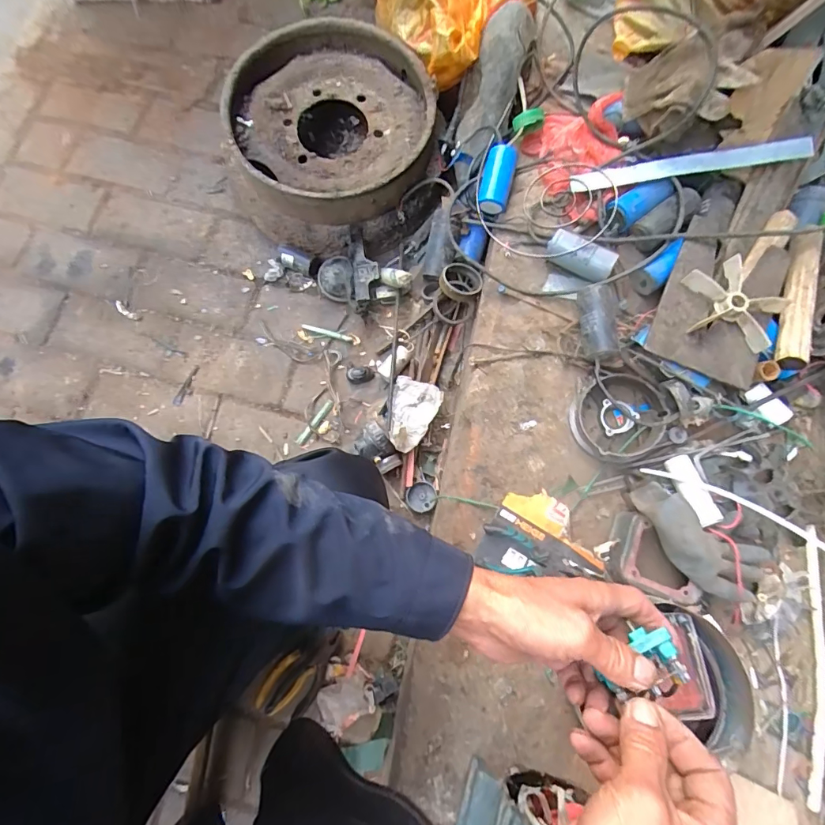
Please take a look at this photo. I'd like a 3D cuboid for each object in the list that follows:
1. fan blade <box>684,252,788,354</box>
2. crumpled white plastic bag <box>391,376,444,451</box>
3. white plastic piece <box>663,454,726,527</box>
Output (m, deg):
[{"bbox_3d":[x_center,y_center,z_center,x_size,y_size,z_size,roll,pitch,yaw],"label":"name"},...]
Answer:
[{"bbox_3d":[0.443,-0.155,0.614,0.134,0.028,0.122,0,77,-1],"label":"fan blade"},{"bbox_3d":[0.005,0.004,0.805,0.090,0.057,0.145,8,77,1],"label":"crumpled white plastic bag"},{"bbox_3d":[0.386,0.107,0.606,0.028,0.022,0.097,-14,61,-5],"label":"white plastic piece"}]

